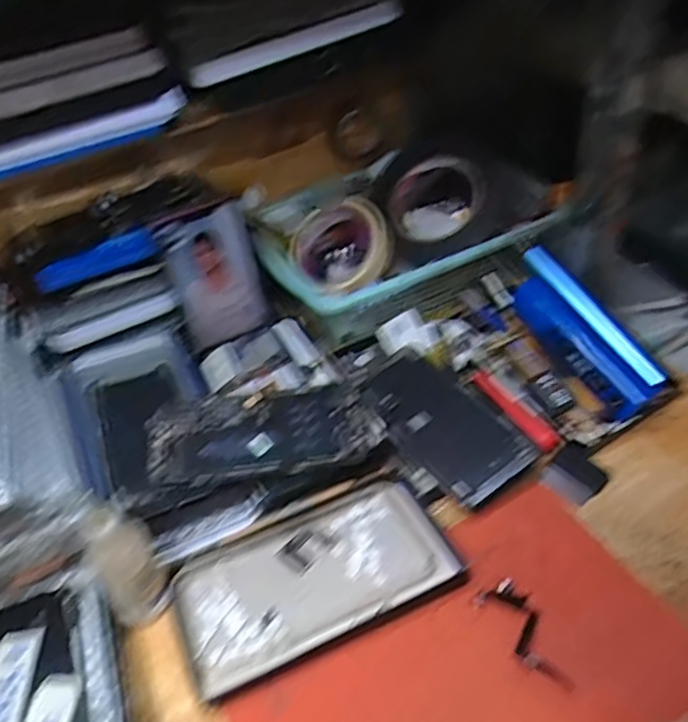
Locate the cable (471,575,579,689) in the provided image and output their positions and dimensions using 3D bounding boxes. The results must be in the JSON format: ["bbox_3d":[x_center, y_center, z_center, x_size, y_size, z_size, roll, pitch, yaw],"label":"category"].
[{"bbox_3d":[0.106,0.161,0.391,0.033,0.005,0.072,-14,37,-11],"label":"cable"}]

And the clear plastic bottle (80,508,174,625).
[{"bbox_3d":[-0.136,0.128,0.412,0.038,0.092,0.032,-27,45,-18],"label":"clear plastic bottle"}]

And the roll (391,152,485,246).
[{"bbox_3d":[0.085,-0.162,0.639,0.035,0.089,0.107,11,35,-44],"label":"roll"}]

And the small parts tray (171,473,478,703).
[{"bbox_3d":[-0.019,0.141,0.438,0.176,0.020,0.096,-21,44,-14],"label":"small parts tray"}]

